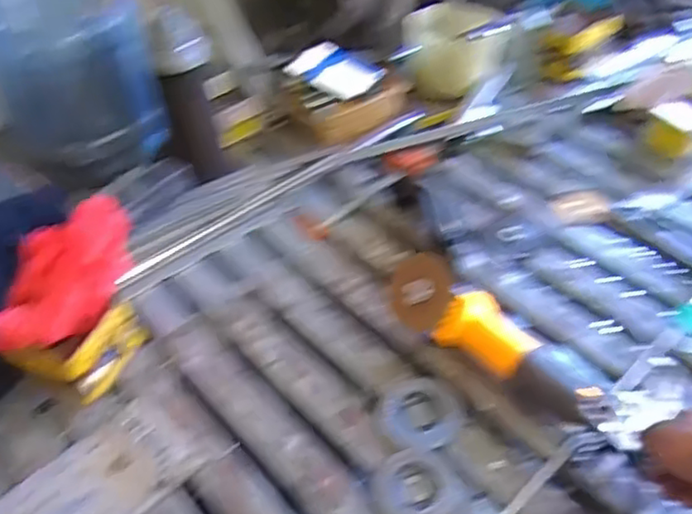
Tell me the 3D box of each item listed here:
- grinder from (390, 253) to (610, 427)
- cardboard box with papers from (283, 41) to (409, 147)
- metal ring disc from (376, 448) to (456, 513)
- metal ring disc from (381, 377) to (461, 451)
[{"bbox_3d":[0.181,0.100,0.798,0.286,0.091,0.080,28,55,29],"label":"grinder"},{"bbox_3d":[-0.003,-0.293,1.176,0.189,0.117,0.168,-19,46,-13],"label":"cardboard box with papers"},{"bbox_3d":[0.076,0.251,0.723,0.084,0.007,0.082,-3,46,3],"label":"metal ring disc"},{"bbox_3d":[0.089,0.185,0.783,0.089,0.008,0.093,-3,46,3],"label":"metal ring disc"}]

